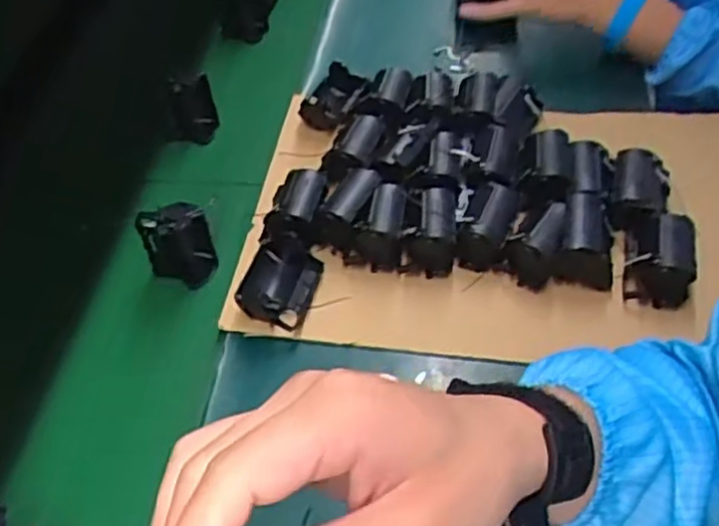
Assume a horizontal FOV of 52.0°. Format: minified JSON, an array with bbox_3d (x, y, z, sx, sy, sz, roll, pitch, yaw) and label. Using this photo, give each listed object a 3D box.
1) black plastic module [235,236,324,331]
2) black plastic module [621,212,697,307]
[{"bbox_3d":[-0.069,0.015,0.594,0.056,0.035,0.072,10,53,14],"label":"black plastic module"},{"bbox_3d":[0.235,-0.002,0.581,0.048,0.050,0.067,11,53,14],"label":"black plastic module"}]

